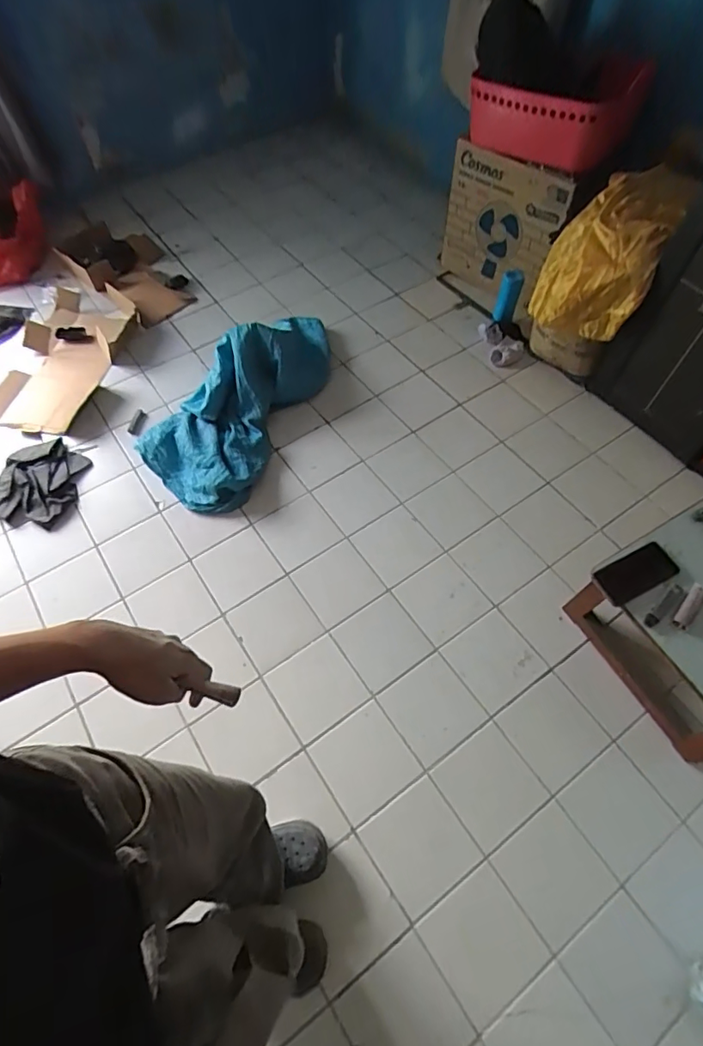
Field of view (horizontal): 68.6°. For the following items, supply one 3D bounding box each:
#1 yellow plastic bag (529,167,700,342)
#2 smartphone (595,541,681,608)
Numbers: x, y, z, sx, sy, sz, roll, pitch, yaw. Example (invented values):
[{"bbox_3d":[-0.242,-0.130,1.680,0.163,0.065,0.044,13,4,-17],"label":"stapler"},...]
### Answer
[{"bbox_3d":[0.737,-0.780,1.503,0.295,0.333,0.328,28,64,16],"label":"yellow plastic bag"},{"bbox_3d":[0.559,0.098,1.009,0.162,0.008,0.077,-23,62,-12],"label":"smartphone"}]

